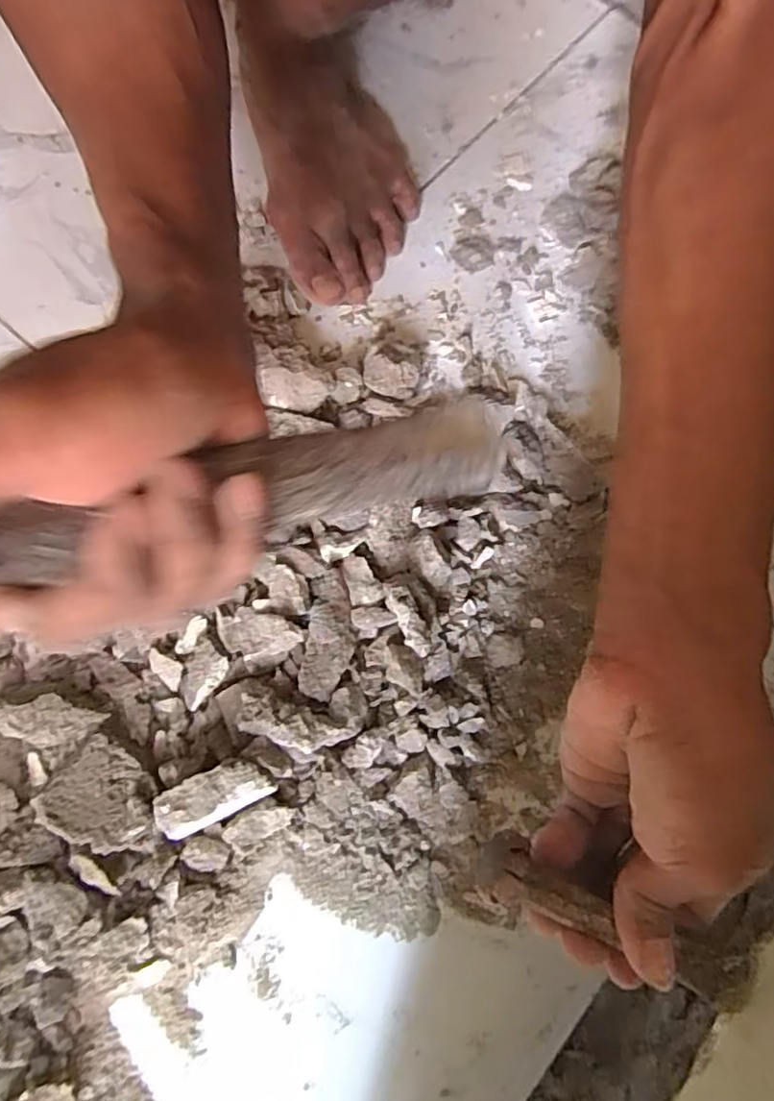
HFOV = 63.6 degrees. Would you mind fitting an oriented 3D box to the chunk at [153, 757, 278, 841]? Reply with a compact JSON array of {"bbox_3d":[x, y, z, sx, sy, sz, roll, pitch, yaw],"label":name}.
[{"bbox_3d":[-0.090,0.126,0.323,0.059,0.020,0.025,-25,78,-7],"label":"chunk"}]

